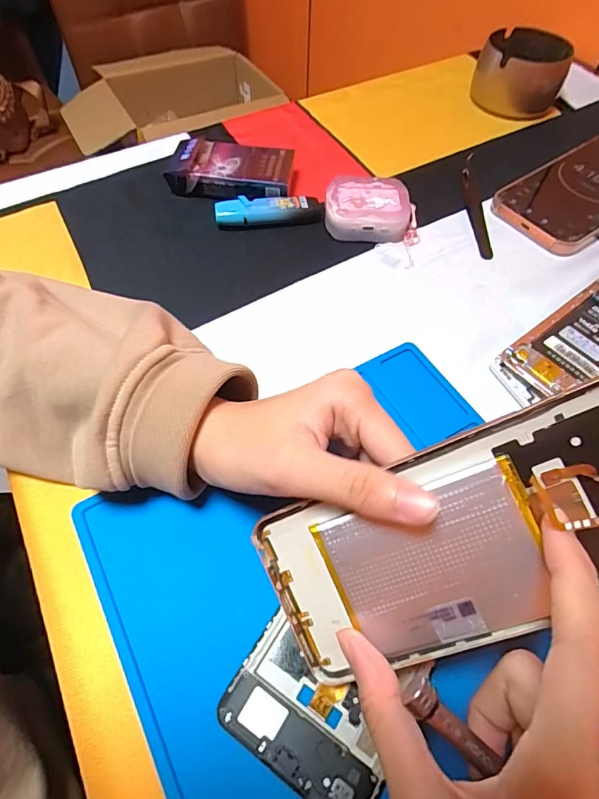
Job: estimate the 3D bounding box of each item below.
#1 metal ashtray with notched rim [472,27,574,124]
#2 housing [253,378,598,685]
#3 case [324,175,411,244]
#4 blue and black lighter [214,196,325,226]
[{"bbox_3d":[0.228,-0.334,0.461,0.083,0.047,0.080,1,59,-1],"label":"metal ashtray with notched rim"},{"bbox_3d":[0.059,0.055,0.171,0.153,0.007,0.073,-26,84,17],"label":"housing"},{"bbox_3d":[0.054,-0.149,0.357,0.064,0.028,0.045,9,59,4],"label":"case"},{"bbox_3d":[-0.023,-0.151,0.365,0.086,0.016,0.020,-7,59,-6],"label":"blue and black lighter"}]

